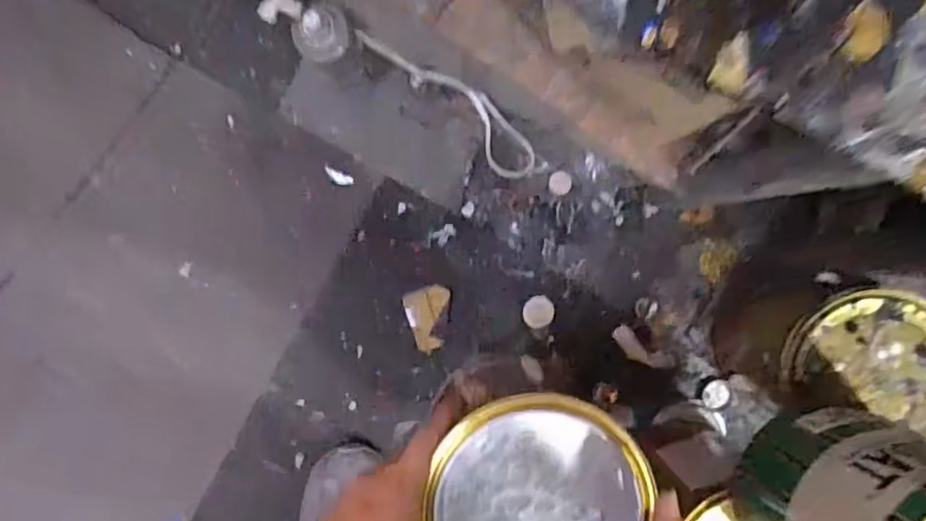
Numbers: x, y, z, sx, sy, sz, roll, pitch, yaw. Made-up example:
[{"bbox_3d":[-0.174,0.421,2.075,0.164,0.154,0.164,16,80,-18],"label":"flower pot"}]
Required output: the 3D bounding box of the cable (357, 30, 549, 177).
[{"bbox_3d":[-0.006,-0.184,0.746,0.253,0.015,0.052,42,90,-13],"label":"cable"}]

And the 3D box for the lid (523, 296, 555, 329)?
[{"bbox_3d":[0.092,0.063,0.776,0.038,0.004,0.039,0,92,-1],"label":"lid"}]

